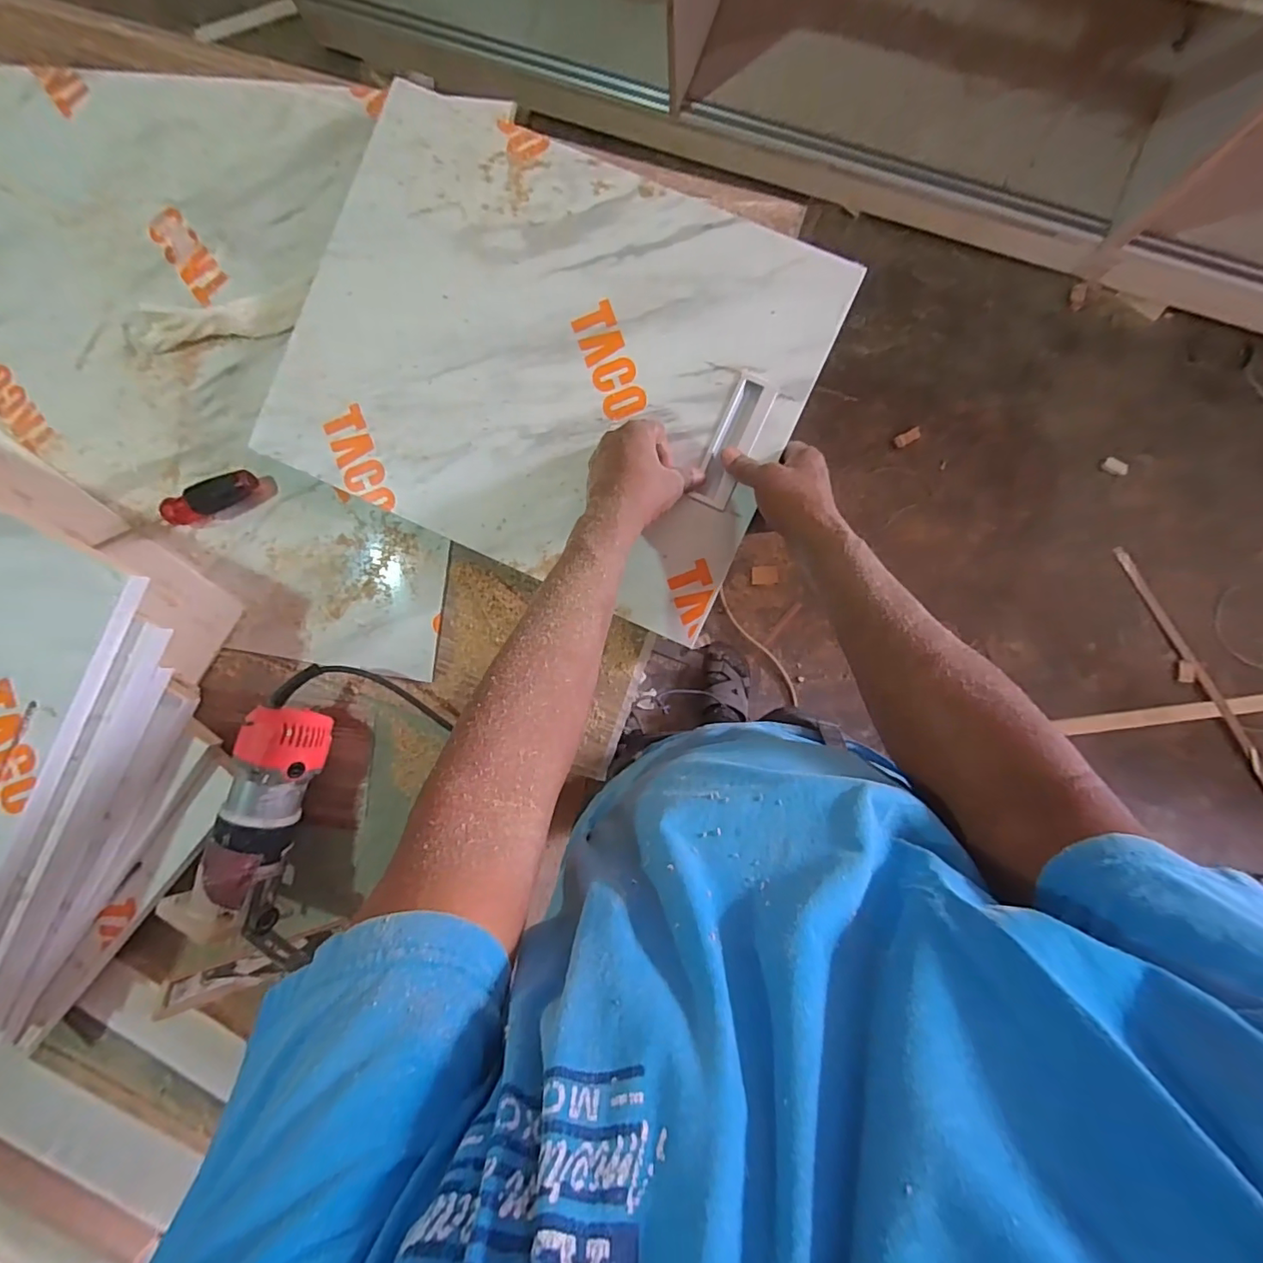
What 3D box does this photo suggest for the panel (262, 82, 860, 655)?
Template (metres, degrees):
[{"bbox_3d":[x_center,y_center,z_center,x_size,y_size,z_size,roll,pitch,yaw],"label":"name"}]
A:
[{"bbox_3d":[-0.086,-0.271,0.542,0.498,0.009,0.396,24,93,4],"label":"panel"}]

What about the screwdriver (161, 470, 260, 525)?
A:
[{"bbox_3d":[-0.451,-0.143,0.585,0.101,0.029,0.029,-24,87,6],"label":"screwdriver"}]

